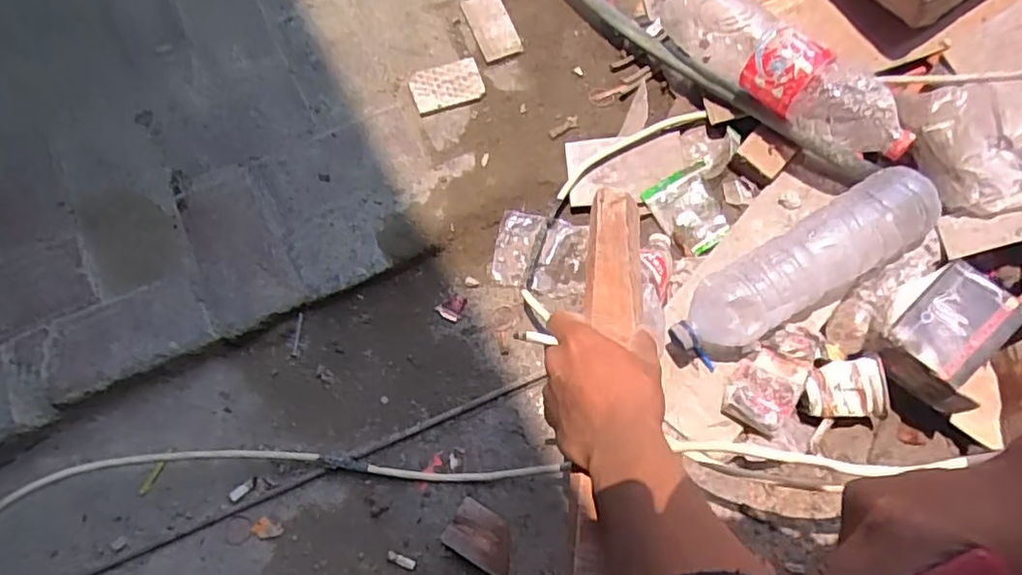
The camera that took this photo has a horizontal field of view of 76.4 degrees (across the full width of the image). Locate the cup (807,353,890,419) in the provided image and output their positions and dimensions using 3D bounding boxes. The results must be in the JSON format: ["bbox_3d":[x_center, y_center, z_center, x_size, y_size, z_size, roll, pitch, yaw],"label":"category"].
[{"bbox_3d":[0.362,0.116,0.718,0.085,0.058,0.066,-10,70,-4],"label":"cup"}]

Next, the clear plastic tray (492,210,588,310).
[{"bbox_3d":[0.041,-0.037,0.809,0.117,0.033,0.106,12,70,5],"label":"clear plastic tray"}]

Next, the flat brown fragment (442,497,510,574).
[{"bbox_3d":[-0.028,0.265,0.690,0.076,0.029,0.051,29,72,10],"label":"flat brown fragment"}]

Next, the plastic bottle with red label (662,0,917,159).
[{"bbox_3d":[0.322,-0.264,0.767,0.090,0.073,0.328,-42,75,-14],"label":"plastic bottle with red label"}]

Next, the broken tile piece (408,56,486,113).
[{"bbox_3d":[-0.087,-0.271,0.868,0.094,0.011,0.063,-16,70,-6],"label":"broken tile piece"}]

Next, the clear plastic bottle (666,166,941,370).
[{"bbox_3d":[0.321,-0.018,0.722,0.312,0.100,0.089,-30,72,-10],"label":"clear plastic bottle"}]

